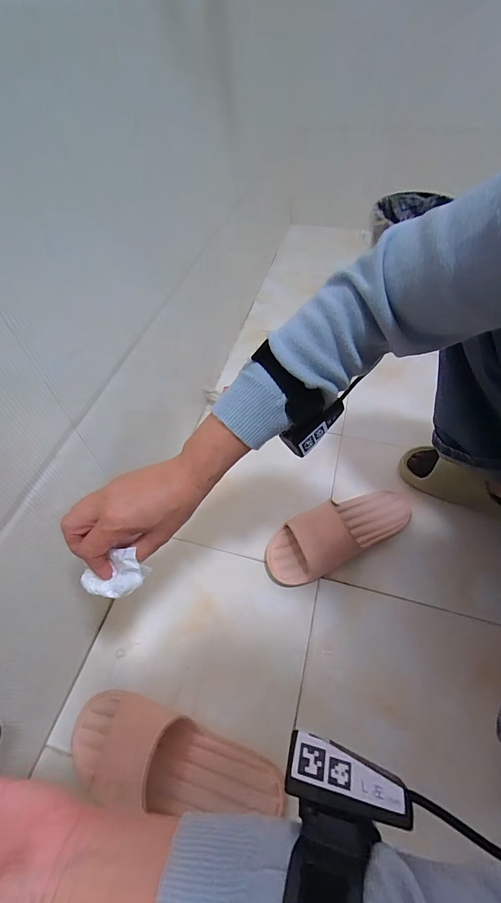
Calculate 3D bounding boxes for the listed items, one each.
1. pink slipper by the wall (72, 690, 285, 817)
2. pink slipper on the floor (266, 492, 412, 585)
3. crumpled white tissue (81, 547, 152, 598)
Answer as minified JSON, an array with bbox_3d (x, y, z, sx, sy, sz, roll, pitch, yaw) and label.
[{"bbox_3d":[-0.091,0.359,0.421,0.254,0.052,0.092,10,54,10],"label":"pink slipper by the wall"},{"bbox_3d":[0.149,0.127,0.590,0.256,0.058,0.096,-22,55,-14],"label":"pink slipper on the floor"},{"bbox_3d":[-0.128,0.113,0.336,0.070,0.031,0.034,2,53,4],"label":"crumpled white tissue"}]

